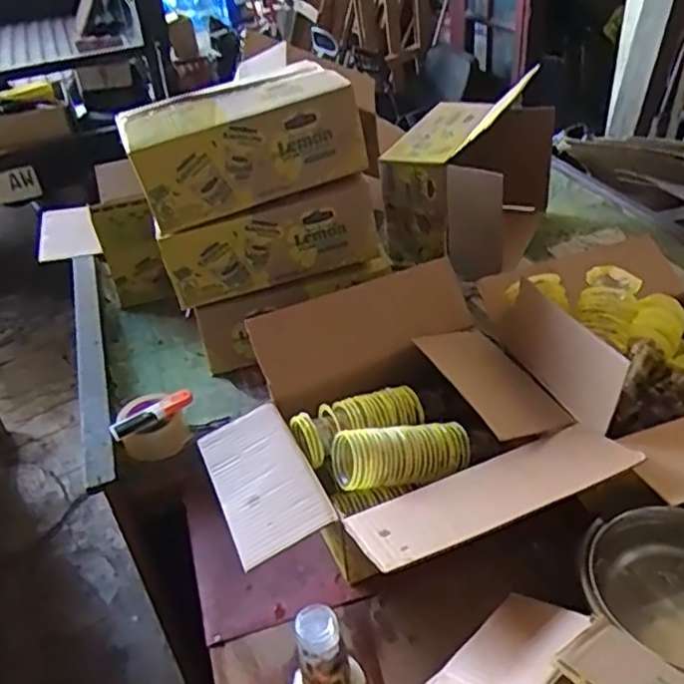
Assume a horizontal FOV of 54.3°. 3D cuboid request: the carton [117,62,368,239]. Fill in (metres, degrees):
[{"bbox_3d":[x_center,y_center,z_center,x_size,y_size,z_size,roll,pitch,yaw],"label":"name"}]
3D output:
[{"bbox_3d":[-0.154,-0.315,1.039,0.342,0.143,0.201,-13,38,-9],"label":"carton"}]

